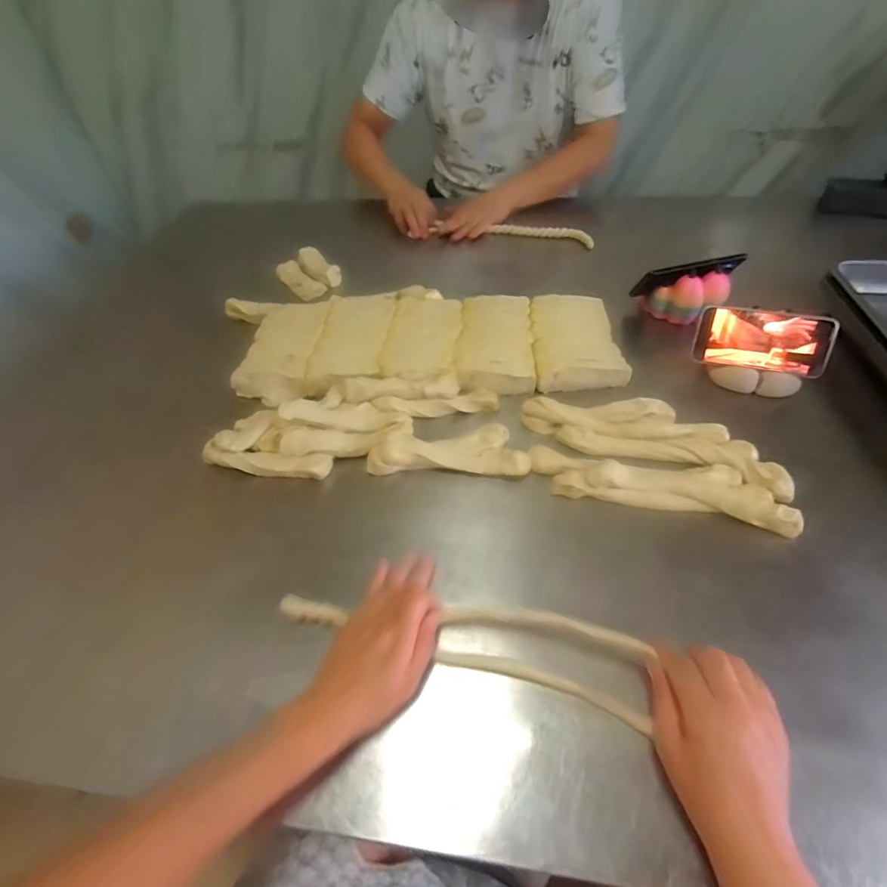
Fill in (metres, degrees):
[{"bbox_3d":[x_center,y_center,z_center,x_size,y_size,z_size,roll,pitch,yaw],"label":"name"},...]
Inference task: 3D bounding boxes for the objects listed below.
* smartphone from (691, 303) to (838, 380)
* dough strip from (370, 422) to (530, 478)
[{"bbox_3d":[0.405,-0.130,0.602,0.152,0.074,0.010,10,14,11],"label":"smartphone"},{"bbox_3d":[0.006,0.004,0.556,0.179,0.032,0.066,0,49,4],"label":"dough strip"}]

